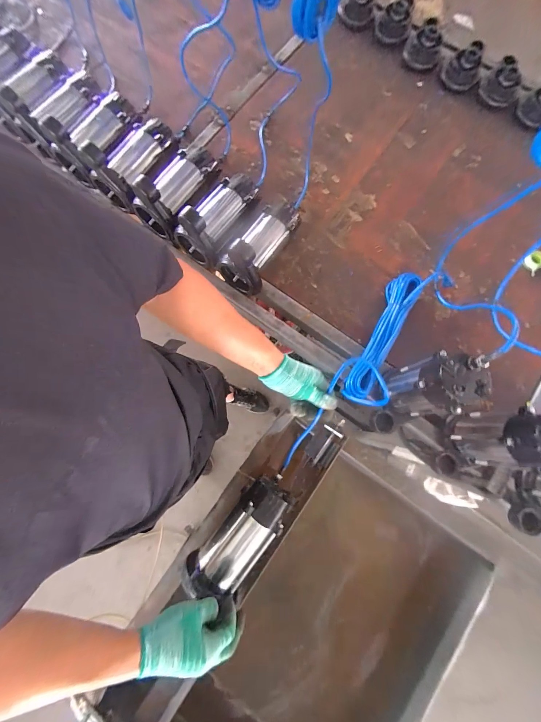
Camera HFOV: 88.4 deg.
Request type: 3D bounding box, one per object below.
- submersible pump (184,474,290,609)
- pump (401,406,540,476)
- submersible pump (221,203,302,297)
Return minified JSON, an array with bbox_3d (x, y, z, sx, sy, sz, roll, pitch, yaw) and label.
[{"bbox_3d":[-0.055,0.338,0.542,0.097,0.085,0.227,39,84,8],"label":"submersible pump"},{"bbox_3d":[0.431,0.177,0.576,0.144,0.284,0.109,-24,81,-6],"label":"pump"},{"bbox_3d":[-0.025,-0.298,0.685,0.112,0.163,0.232,33,80,4],"label":"submersible pump"}]

